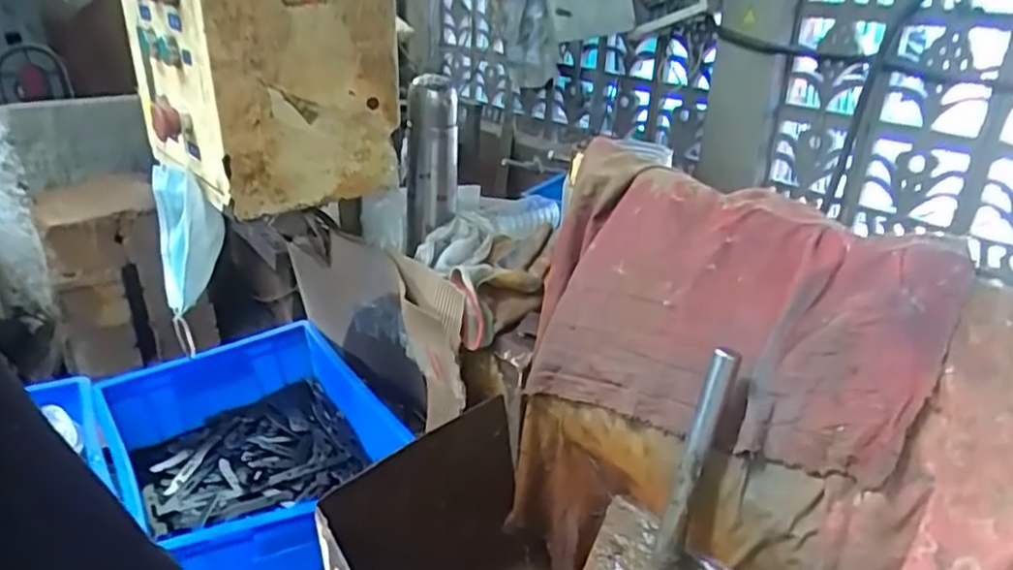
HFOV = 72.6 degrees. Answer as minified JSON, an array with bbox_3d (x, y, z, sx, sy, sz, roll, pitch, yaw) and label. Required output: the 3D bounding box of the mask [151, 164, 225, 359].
[{"bbox_3d":[-0.355,-0.037,0.780,0.067,0.173,0.094,-12,28,-26],"label":"mask"}]

